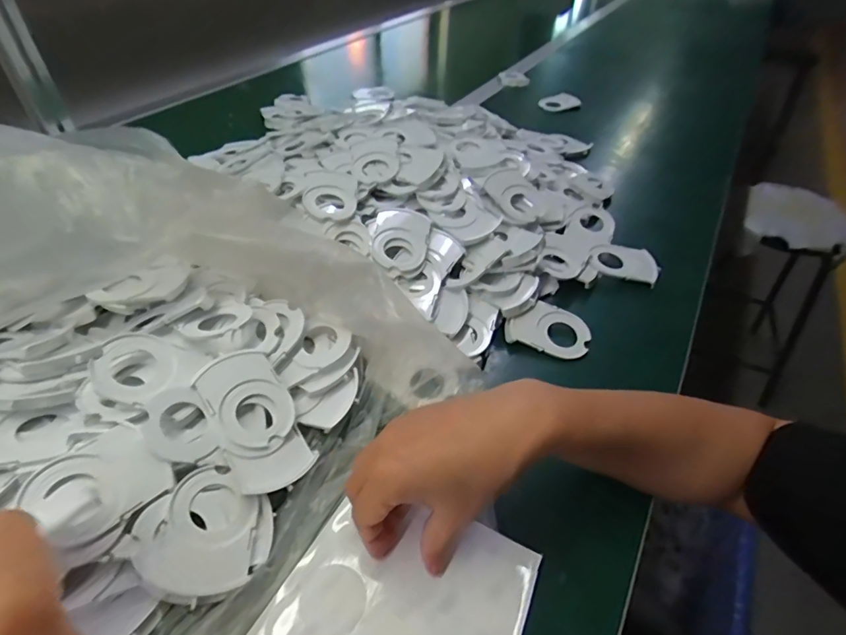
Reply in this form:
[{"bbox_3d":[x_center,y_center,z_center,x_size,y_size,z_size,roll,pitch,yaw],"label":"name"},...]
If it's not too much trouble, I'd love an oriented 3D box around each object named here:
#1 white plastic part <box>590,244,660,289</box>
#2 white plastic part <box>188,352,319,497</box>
[{"bbox_3d":[0.229,-0.065,0.536,0.075,0.011,0.046,16,68,11],"label":"white plastic part"},{"bbox_3d":[-0.122,0.075,0.345,0.056,0.006,0.101,-22,74,-38],"label":"white plastic part"}]

